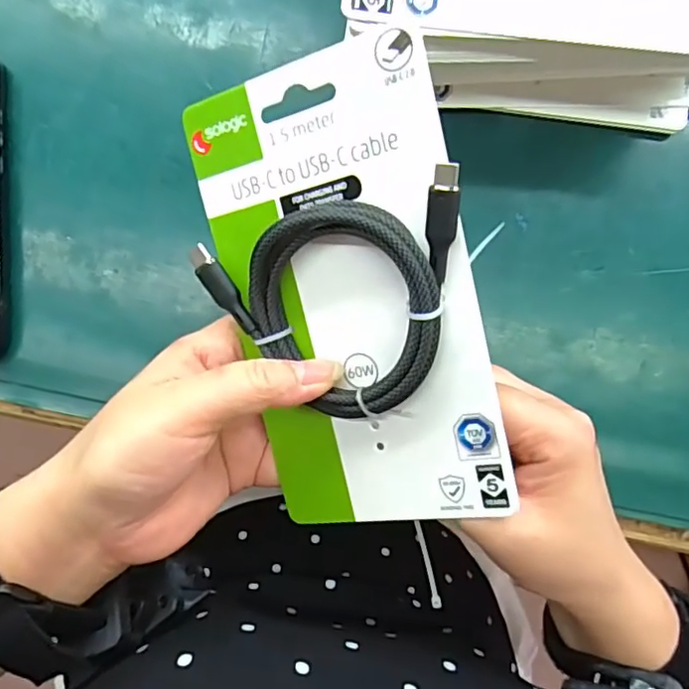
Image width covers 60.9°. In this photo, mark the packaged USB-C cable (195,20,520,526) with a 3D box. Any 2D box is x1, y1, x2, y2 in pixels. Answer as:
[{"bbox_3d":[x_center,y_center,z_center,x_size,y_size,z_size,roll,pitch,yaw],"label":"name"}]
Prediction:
[{"bbox_3d":[-0.002,-0.014,0.221,0.098,0.015,0.177,-10,98,24],"label":"packaged USB-C cable"}]

